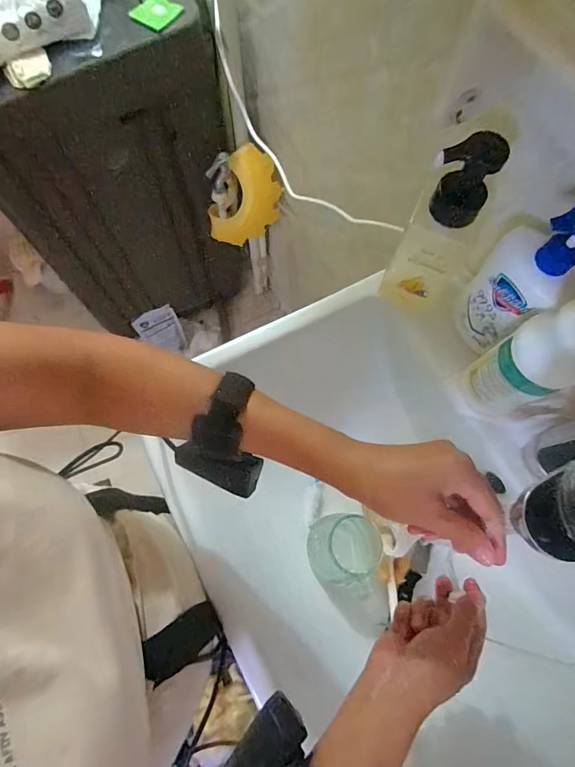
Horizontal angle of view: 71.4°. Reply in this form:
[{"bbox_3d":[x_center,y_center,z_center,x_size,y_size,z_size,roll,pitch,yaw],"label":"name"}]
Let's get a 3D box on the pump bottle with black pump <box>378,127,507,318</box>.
[{"bbox_3d":[0.156,-0.144,0.407,0.071,0.198,0.057,40,75,10],"label":"pump bottle with black pump"}]

